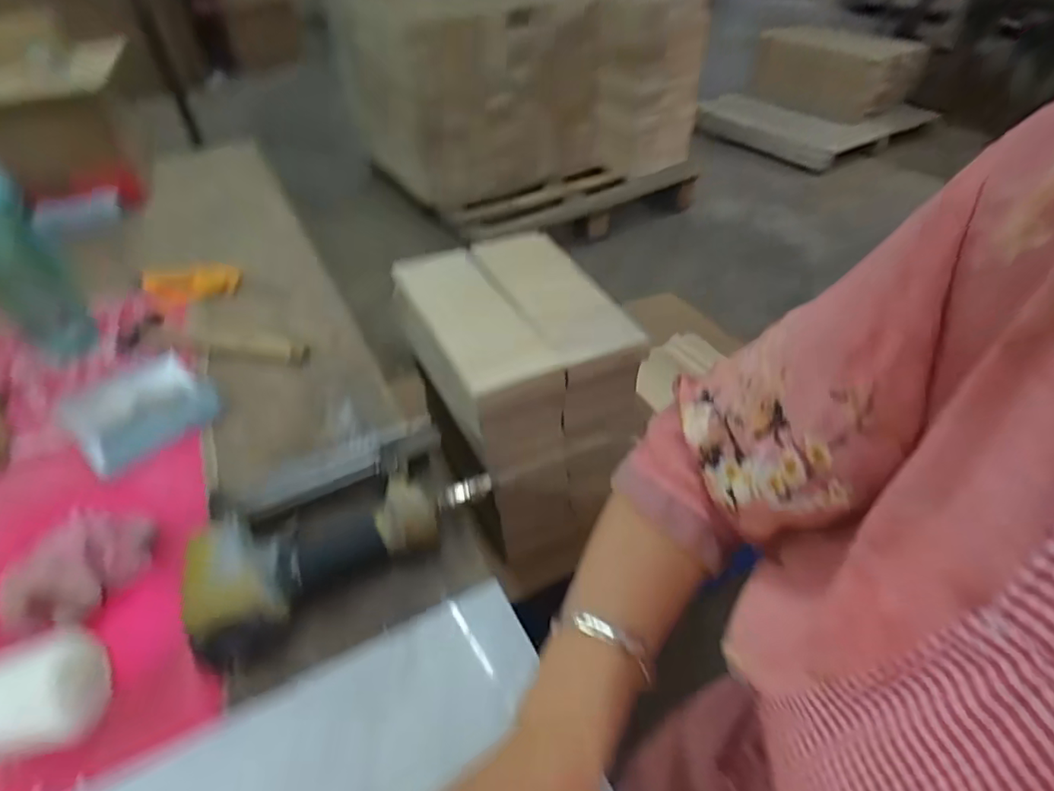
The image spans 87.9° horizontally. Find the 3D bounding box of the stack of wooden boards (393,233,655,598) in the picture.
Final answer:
[{"bbox_3d":[-0.009,0.011,0.740,0.212,0.341,0.310,-19,47,-19],"label":"stack of wooden boards"}]

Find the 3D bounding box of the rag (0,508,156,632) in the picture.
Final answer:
[{"bbox_3d":[-0.369,0.141,0.451,0.065,0.044,0.108,18,47,19],"label":"rag"}]

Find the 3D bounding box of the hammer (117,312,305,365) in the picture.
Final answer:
[{"bbox_3d":[-0.385,-0.070,0.689,0.244,0.028,0.066,5,44,6],"label":"hammer"}]

